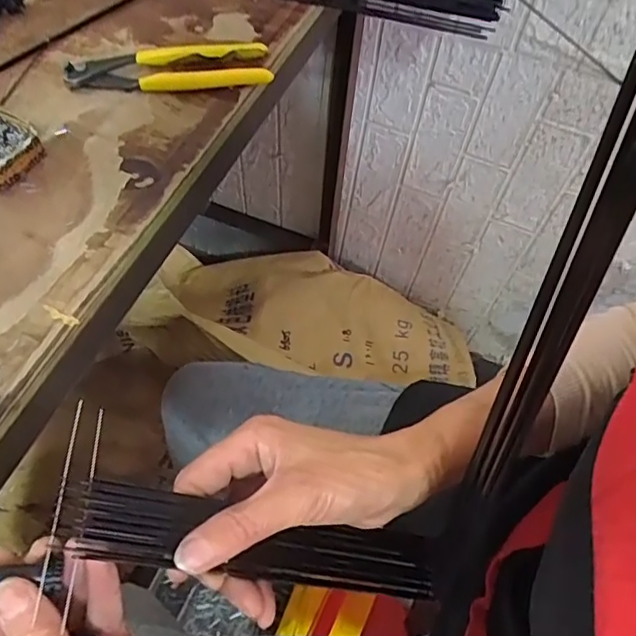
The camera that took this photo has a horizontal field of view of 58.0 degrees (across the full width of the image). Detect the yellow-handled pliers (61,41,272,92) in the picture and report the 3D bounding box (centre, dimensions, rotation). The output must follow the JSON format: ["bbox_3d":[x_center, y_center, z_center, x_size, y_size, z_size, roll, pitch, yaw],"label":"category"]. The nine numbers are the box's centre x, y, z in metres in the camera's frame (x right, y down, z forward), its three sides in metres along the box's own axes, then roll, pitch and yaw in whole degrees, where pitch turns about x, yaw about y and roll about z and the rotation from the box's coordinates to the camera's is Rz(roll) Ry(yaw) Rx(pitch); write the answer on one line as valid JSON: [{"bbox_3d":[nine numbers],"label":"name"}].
[{"bbox_3d":[-0.122,-0.205,0.473,0.162,0.021,0.042,-6,58,-8],"label":"yellow-handled pliers"}]

